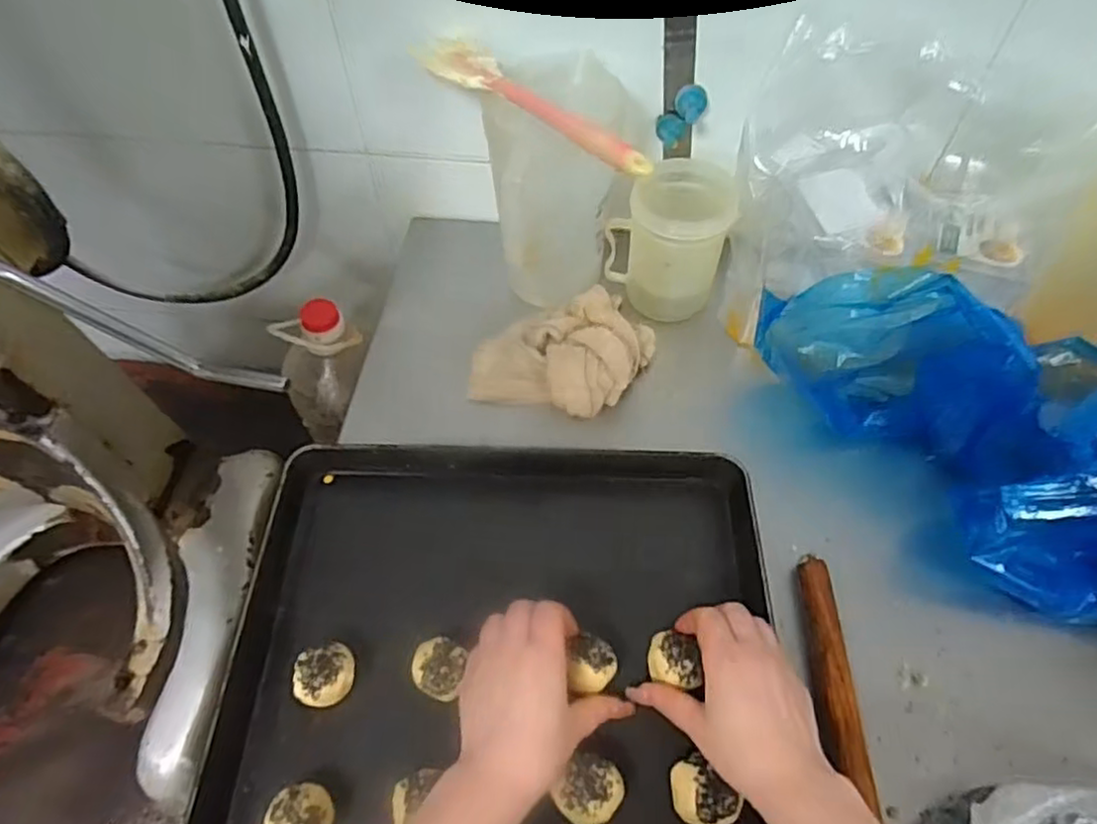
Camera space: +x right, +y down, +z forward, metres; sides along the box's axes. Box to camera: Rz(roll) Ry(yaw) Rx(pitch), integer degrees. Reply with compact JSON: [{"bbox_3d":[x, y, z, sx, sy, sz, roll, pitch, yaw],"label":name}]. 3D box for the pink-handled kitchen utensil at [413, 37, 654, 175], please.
[{"bbox_3d":[-0.011,-0.260,0.567,0.242,0.017,0.050,36,63,21],"label":"pink-handled kitchen utensil"}]

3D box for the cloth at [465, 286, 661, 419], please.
[{"bbox_3d":[0.018,-0.060,0.676,0.191,0.054,0.134,-29,61,-18],"label":"cloth"}]

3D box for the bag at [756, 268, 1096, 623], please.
[{"bbox_3d":[0.373,-0.017,0.570,0.212,0.144,0.358,-31,62,-19],"label":"bag"}]

